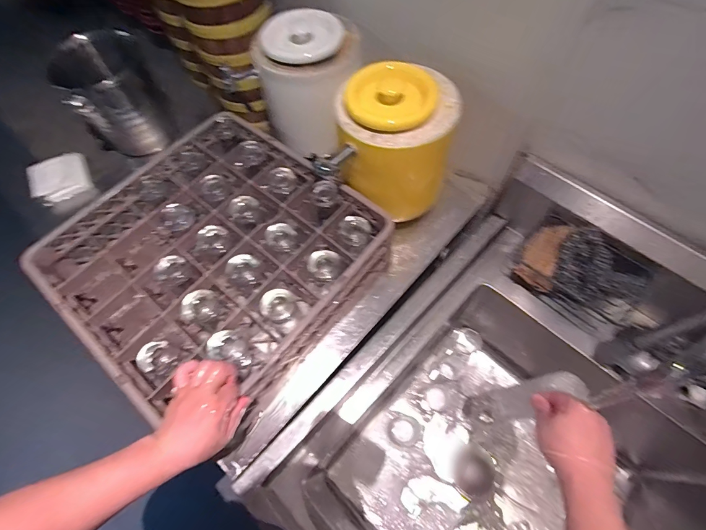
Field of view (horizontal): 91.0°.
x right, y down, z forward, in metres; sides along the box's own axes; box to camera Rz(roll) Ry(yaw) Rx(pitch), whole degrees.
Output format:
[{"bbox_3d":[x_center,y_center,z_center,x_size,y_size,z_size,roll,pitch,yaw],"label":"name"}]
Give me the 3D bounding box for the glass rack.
[{"bbox_3d":[-0.255,-0.021,0.663,0.486,0.149,0.475,37,71,18],"label":"glass rack"}]

